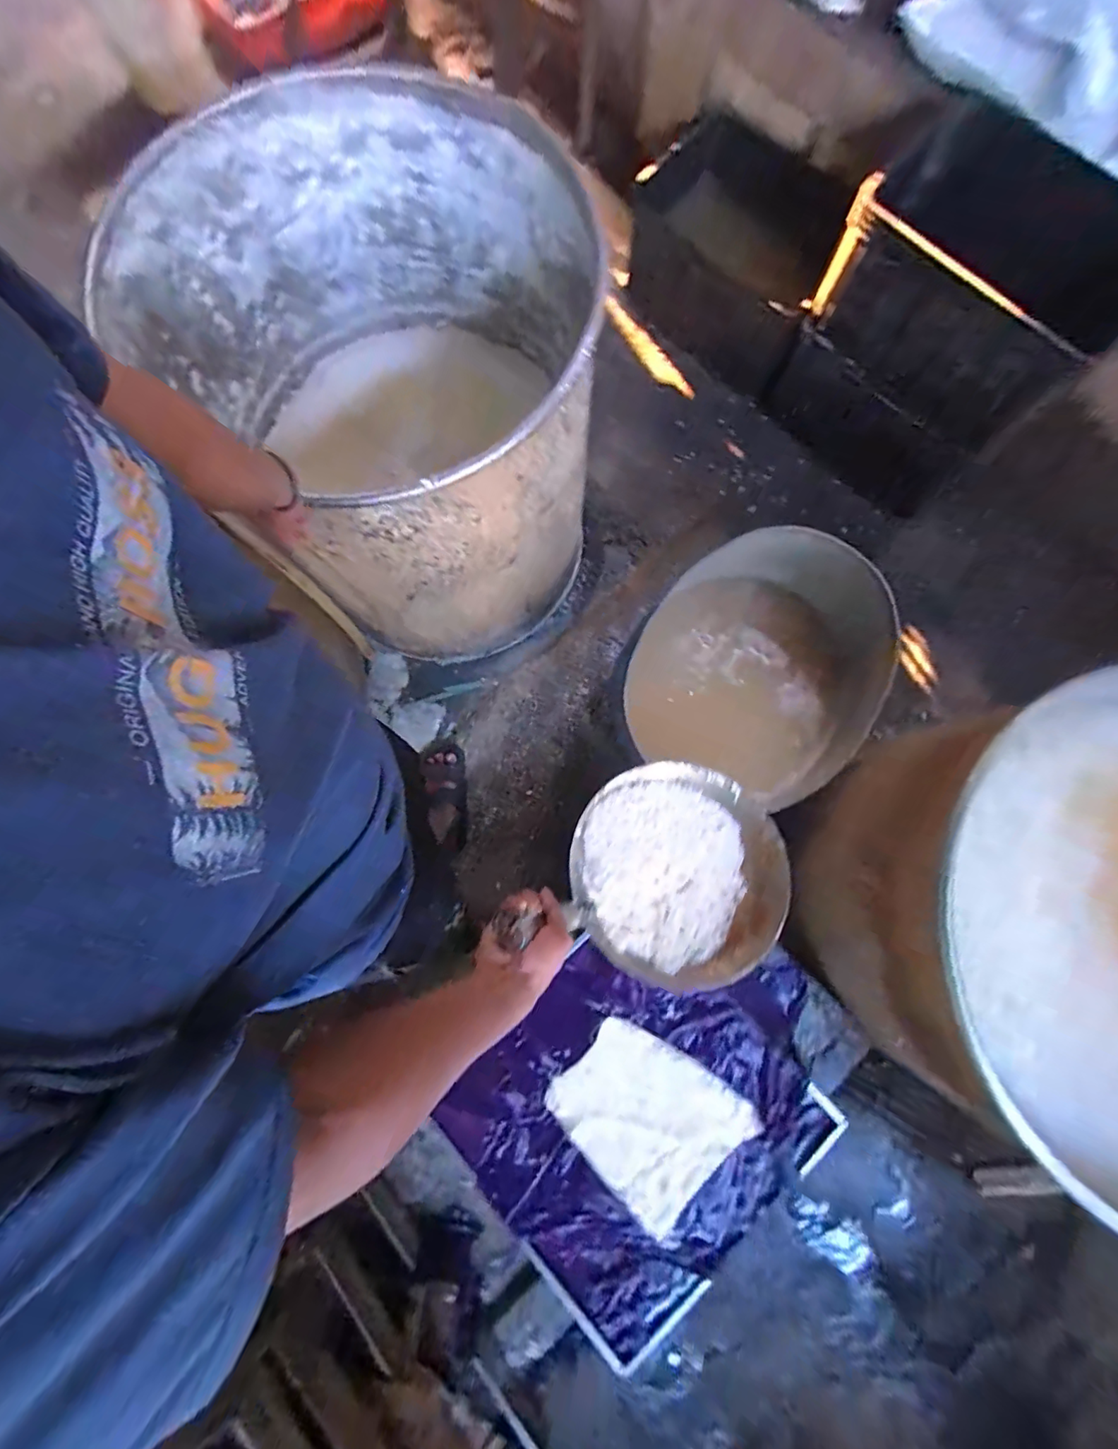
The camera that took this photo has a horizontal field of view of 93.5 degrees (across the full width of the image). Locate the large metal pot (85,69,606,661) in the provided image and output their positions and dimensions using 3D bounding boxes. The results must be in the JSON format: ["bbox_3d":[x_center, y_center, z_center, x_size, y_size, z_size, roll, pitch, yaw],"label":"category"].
[{"bbox_3d":[-0.339,-0.676,1.150,0.828,0.725,0.786,0,78,0],"label":"large metal pot"}]

